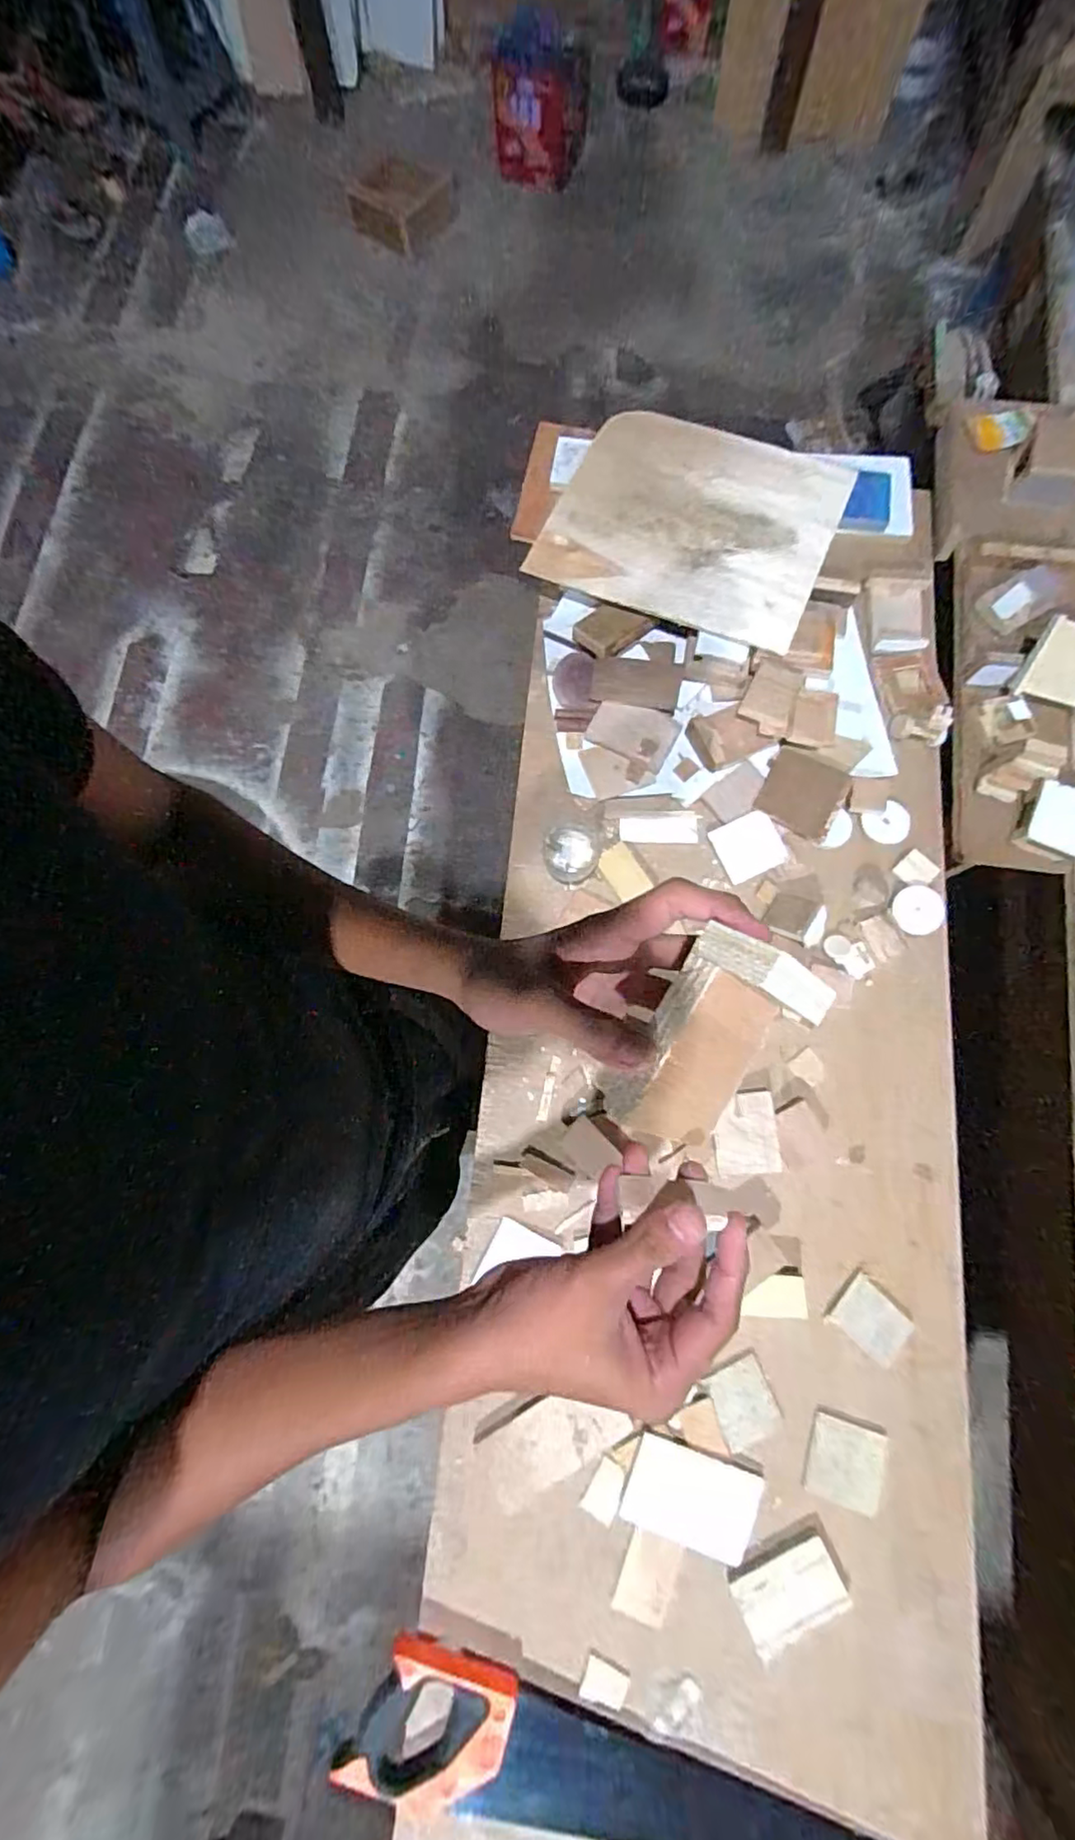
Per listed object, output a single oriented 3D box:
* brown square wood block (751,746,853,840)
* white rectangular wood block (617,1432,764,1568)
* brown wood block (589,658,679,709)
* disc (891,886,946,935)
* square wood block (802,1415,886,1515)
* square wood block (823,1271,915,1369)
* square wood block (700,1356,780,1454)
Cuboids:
[{"bbox_3d":[0.319,-0.153,0.756,0.091,0.016,0.083,28,78,8],"label":"brown square wood block"},{"bbox_3d":[0.152,0.574,0.617,0.122,0.007,0.080,18,77,6],"label":"white rectangular wood block"},{"bbox_3d":[0.125,-0.302,0.797,0.109,0.020,0.059,9,91,7],"label":"brown wood block"},{"bbox_3d":[0.453,-0.012,0.741,0.061,0.005,0.057,0,76,2],"label":"disc"},{"bbox_3d":[0.308,0.544,0.625,0.071,0.010,0.072,16,77,6],"label":"square wood block"},{"bbox_3d":[0.347,0.416,0.650,0.074,0.007,0.060,42,81,11],"label":"square wood block"},{"bbox_3d":[0.212,0.494,0.642,0.062,0.007,0.072,-23,76,-4],"label":"square wood block"}]

